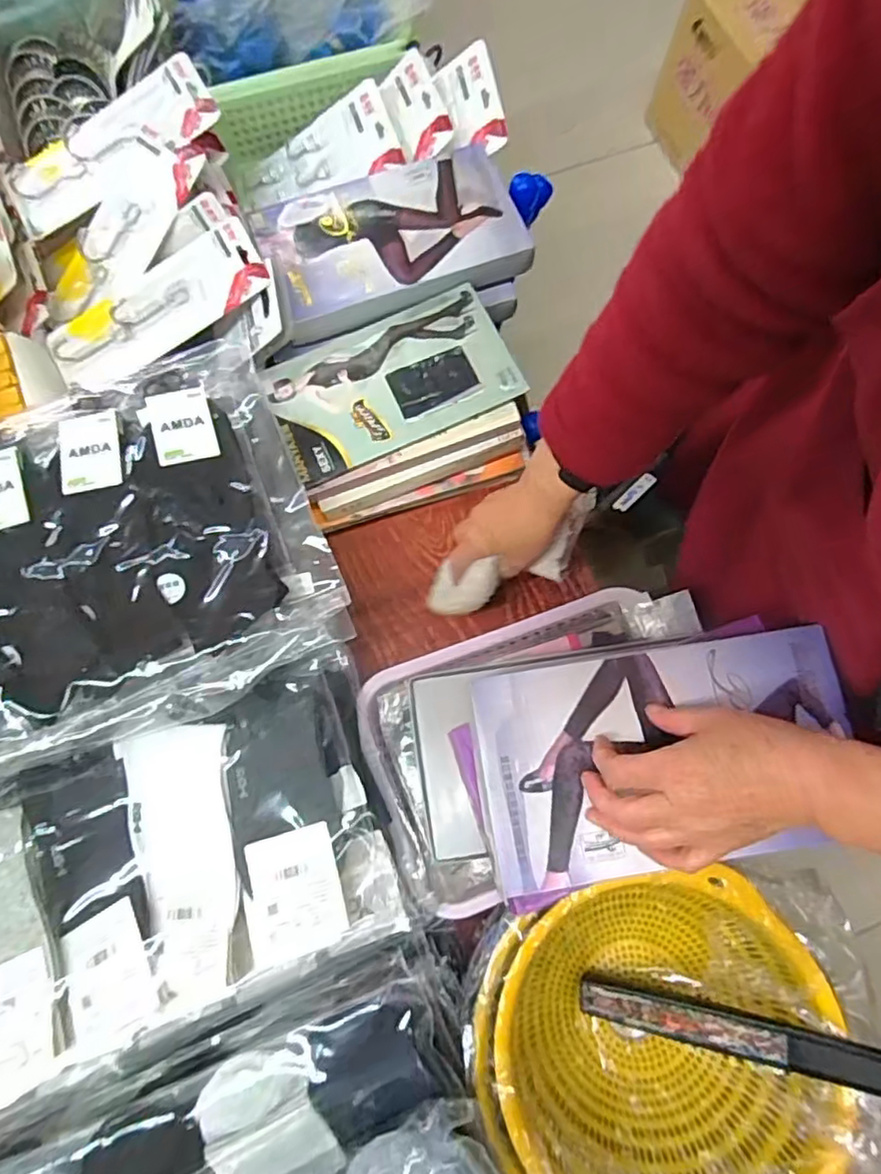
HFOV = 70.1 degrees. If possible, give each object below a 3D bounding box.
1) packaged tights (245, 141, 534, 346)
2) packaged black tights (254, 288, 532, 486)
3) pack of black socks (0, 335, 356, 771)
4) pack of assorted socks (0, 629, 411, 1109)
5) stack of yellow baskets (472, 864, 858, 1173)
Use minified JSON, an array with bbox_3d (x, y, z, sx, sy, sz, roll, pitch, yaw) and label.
[{"bbox_3d":[-0.052,-0.370,0.658,0.271,0.026,0.158,-23,77,-6],"label":"packaged tights"},{"bbox_3d":[-0.051,-0.207,0.632,0.235,0.015,0.141,-23,71,-2],"label":"packaged black tights"},{"bbox_3d":[-0.329,-0.025,0.546,0.422,0.063,0.317,-22,77,-6],"label":"pack of black socks"},{"bbox_3d":[-0.260,0.235,0.510,0.442,0.072,0.246,-21,77,-5],"label":"pack of assorted socks"},{"bbox_3d":[0.162,0.369,0.497,0.268,0.111,0.237,-8,76,-2],"label":"stack of yellow baskets"}]

